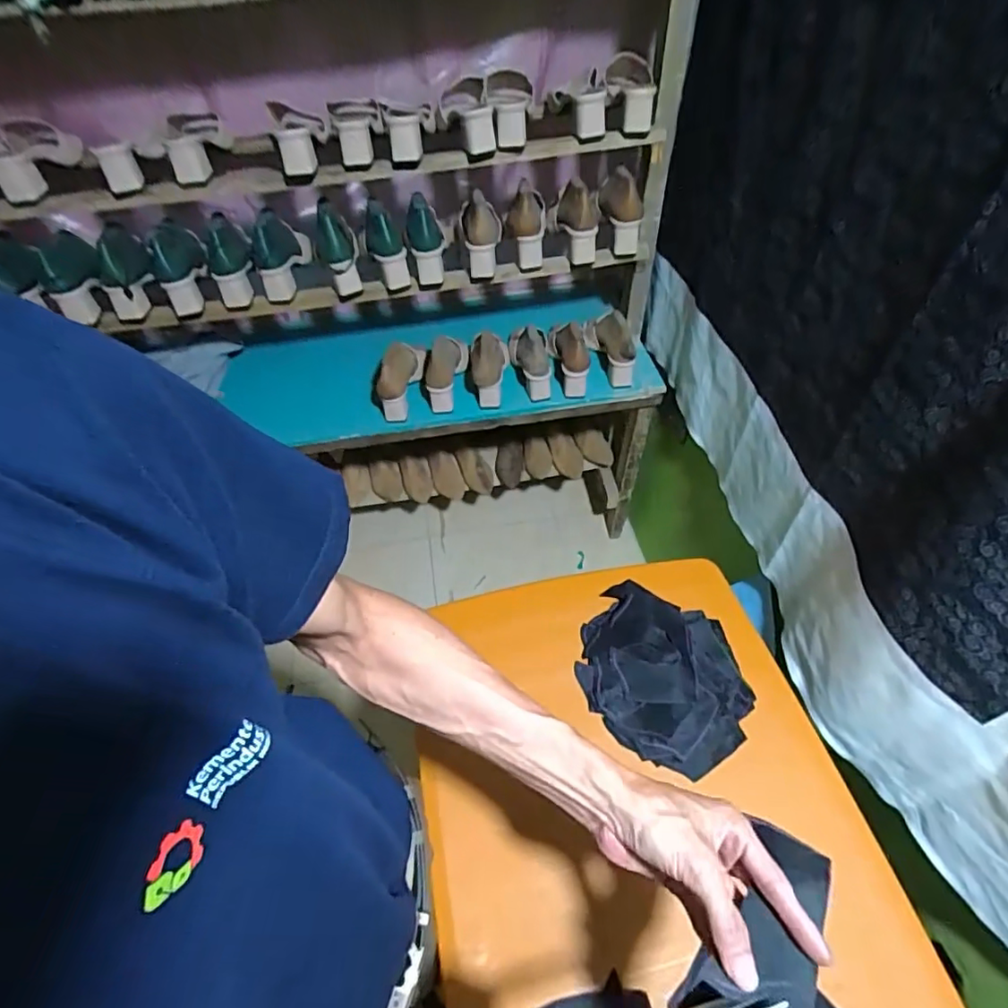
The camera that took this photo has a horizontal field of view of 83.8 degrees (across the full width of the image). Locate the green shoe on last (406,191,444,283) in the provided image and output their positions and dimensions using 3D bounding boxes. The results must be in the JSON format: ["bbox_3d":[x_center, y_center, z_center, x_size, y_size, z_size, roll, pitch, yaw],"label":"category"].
[{"bbox_3d":[-0.146,-0.496,1.049,0.065,0.085,0.158,-7,88,-4],"label":"green shoe on last"}]

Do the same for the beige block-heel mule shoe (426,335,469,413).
[{"bbox_3d":[-0.131,-0.286,1.229,0.078,0.070,0.176,4,53,5],"label":"beige block-heel mule shoe"}]

